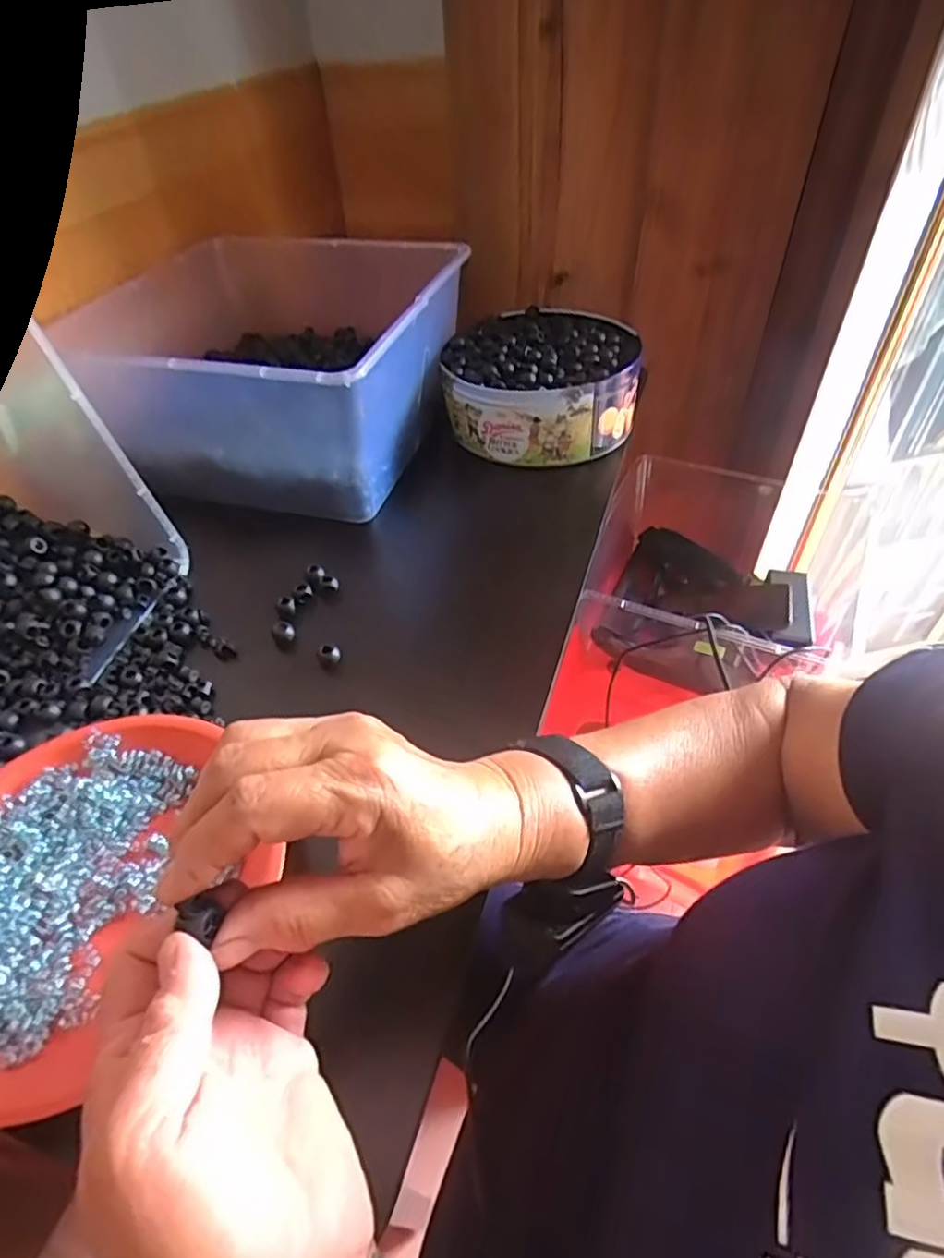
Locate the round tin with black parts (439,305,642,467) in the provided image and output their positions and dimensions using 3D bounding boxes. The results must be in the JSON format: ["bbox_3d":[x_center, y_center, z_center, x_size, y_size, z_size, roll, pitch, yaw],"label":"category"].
[{"bbox_3d":[0.072,-0.245,0.637,0.175,0.073,0.178,7,47,10],"label":"round tin with black parts"}]

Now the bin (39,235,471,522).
[{"bbox_3d":[-0.172,-0.259,0.619,0.281,0.137,0.324,8,47,11],"label":"bin"}]

